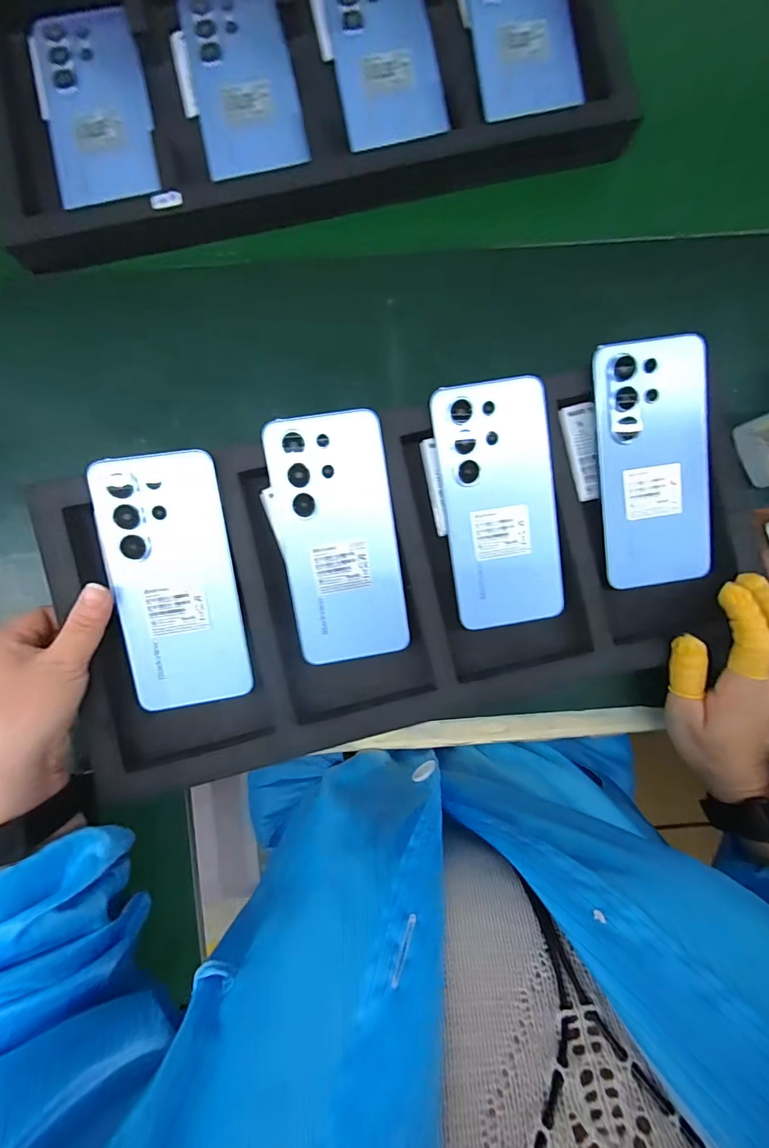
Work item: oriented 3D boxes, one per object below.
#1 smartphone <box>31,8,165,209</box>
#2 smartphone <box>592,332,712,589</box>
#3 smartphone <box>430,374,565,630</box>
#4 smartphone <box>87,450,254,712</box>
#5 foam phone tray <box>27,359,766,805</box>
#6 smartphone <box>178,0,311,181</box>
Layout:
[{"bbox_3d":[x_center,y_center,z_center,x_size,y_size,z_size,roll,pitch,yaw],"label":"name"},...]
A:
[{"bbox_3d":[-0.222,-0.360,0.333,0.077,0.015,0.160,-12,86,0],"label":"smartphone"},{"bbox_3d":[0.194,-0.078,0.307,0.079,0.007,0.169,-8,98,-2],"label":"smartphone"},{"bbox_3d":[0.083,-0.048,0.304,0.078,0.005,0.167,-10,98,-2],"label":"smartphone"},{"bbox_3d":[-0.141,0.007,0.290,0.079,0.005,0.168,-10,98,-7],"label":"smartphone"},{"bbox_3d":[0.023,-0.004,0.304,0.466,0.045,0.210,-14,86,-3],"label":"foam phone tray"},{"bbox_3d":[-0.111,-0.387,0.335,0.077,0.004,0.160,-12,86,0],"label":"smartphone"}]

